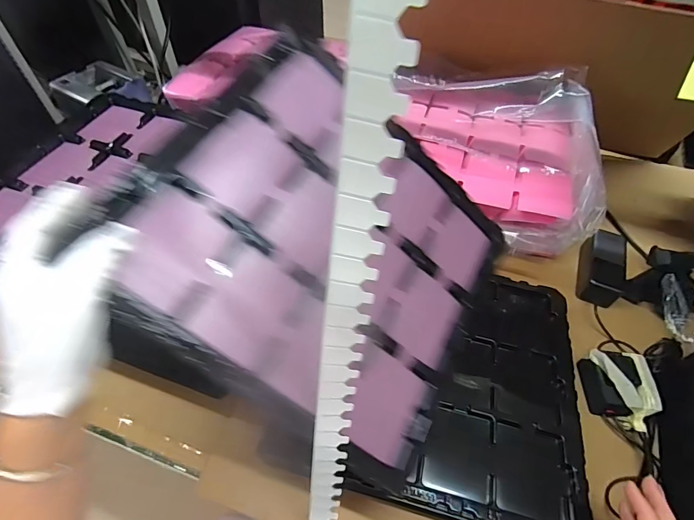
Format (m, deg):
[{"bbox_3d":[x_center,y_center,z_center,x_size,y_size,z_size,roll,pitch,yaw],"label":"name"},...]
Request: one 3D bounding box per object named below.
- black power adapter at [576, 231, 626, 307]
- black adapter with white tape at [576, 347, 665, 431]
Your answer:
[{"bbox_3d":[0.430,0.015,0.638,0.059,0.043,0.138,18,55,11],"label":"black power adapter"},{"bbox_3d":[0.365,0.172,0.508,0.080,0.052,0.097,8,53,4],"label":"black adapter with white tape"}]

